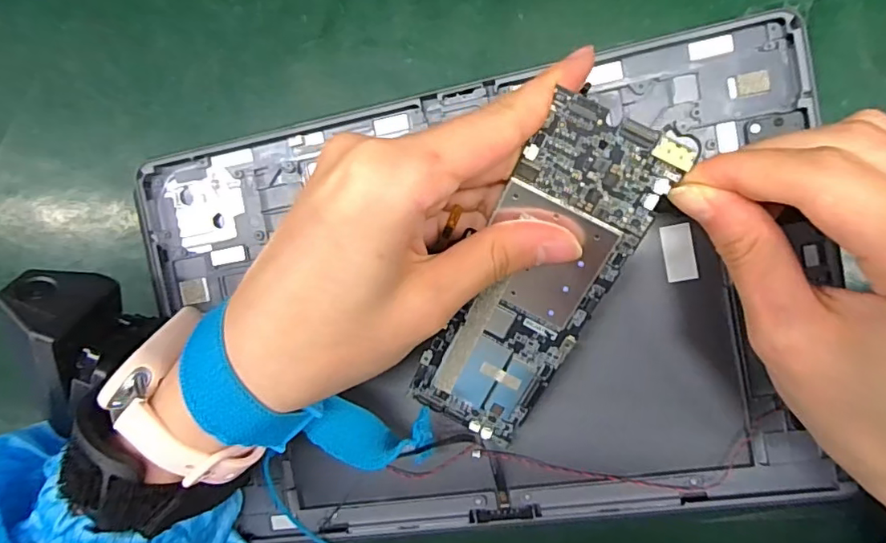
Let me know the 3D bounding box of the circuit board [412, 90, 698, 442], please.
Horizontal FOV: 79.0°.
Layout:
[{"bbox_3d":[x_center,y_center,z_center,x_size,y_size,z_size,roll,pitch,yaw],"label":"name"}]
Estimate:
[{"bbox_3d":[0.030,0.006,0.181,0.042,0.004,0.122,29,116,8],"label":"circuit board"}]

